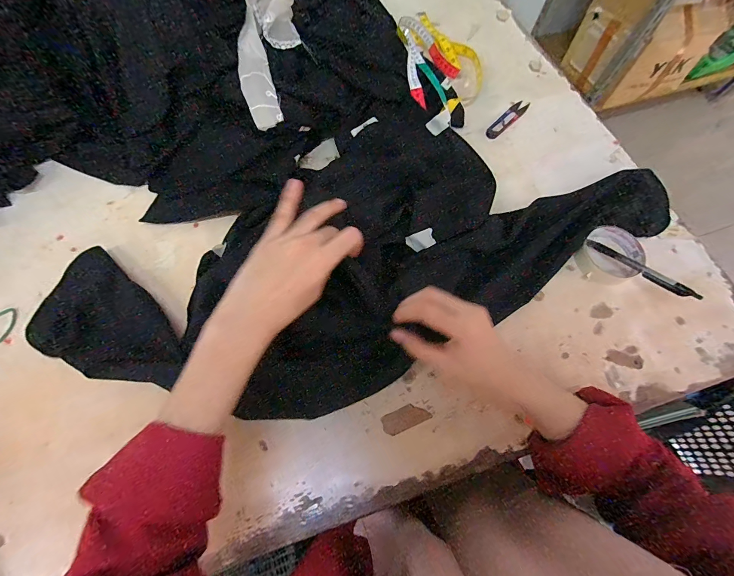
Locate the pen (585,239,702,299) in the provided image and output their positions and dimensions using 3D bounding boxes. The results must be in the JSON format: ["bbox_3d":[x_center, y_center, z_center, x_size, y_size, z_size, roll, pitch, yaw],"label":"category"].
[{"bbox_3d":[0.360,-0.027,0.431,0.012,0.015,0.137,-33,52,-14],"label":"pen"}]

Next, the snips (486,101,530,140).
[{"bbox_3d":[0.244,-0.294,0.561,0.023,0.005,0.114,42,73,15],"label":"snips"}]

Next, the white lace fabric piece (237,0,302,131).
[{"bbox_3d":[-0.144,-0.361,0.467,0.075,0.026,0.273,0,81,-1],"label":"white lace fabric piece"}]

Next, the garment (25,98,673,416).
[{"bbox_3d":[0.008,-0.067,0.443,0.797,0.046,0.352,-20,69,-10],"label":"garment"}]

